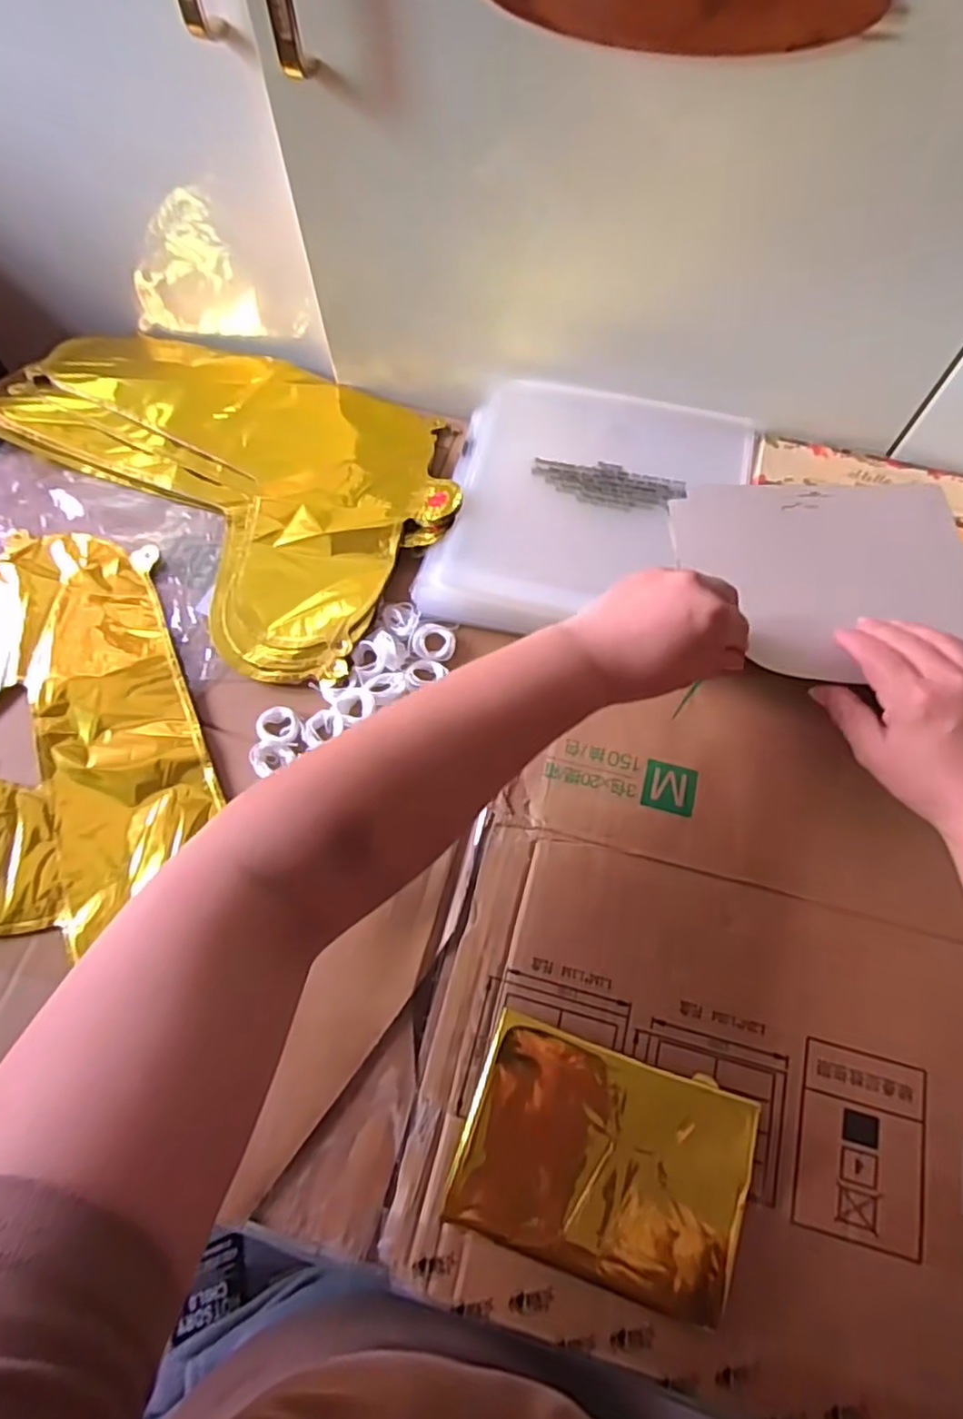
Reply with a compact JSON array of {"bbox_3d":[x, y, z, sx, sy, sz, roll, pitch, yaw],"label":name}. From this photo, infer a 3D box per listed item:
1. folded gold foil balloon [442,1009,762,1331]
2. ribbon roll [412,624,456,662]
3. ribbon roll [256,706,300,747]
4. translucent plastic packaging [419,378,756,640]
[{"bbox_3d":[0.063,0.236,0.358,0.141,0.014,0.103,17,68,7],"label":"folded gold foil balloon"},{"bbox_3d":[-0.033,-0.048,0.478,0.029,0.005,0.028,0,67,0],"label":"ribbon roll"},{"bbox_3d":[-0.136,0.012,0.456,0.029,0.011,0.028,0,67,0],"label":"ribbon roll"},{"bbox_3d":[0.082,-0.154,0.504,0.210,0.019,0.229,12,68,6],"label":"translucent plastic packaging"}]

